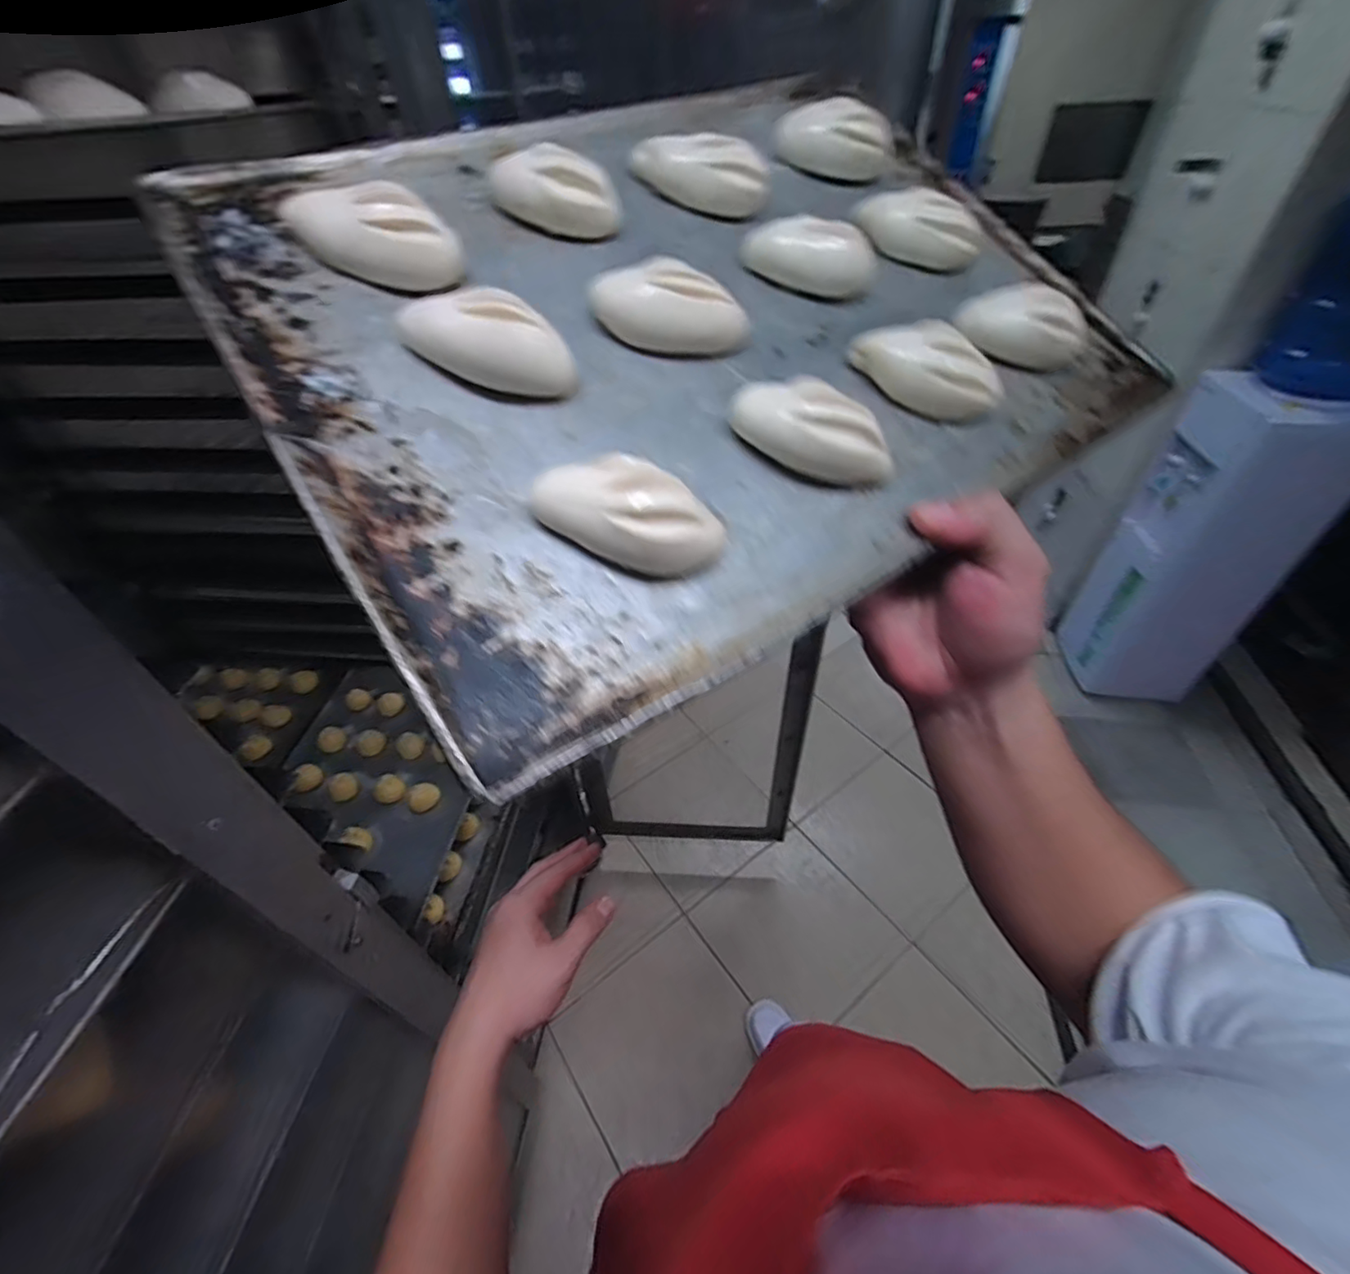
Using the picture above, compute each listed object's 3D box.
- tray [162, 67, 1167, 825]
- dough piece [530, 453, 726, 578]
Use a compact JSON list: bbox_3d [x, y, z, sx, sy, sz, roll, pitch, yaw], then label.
[{"bbox_3d":[0.026,-0.174,0.294,0.428,0.030,0.323,-30,75,-22],"label":"tray"},{"bbox_3d":[-0.017,-0.047,0.226,0.071,0.026,0.039,20,74,5],"label":"dough piece"}]

